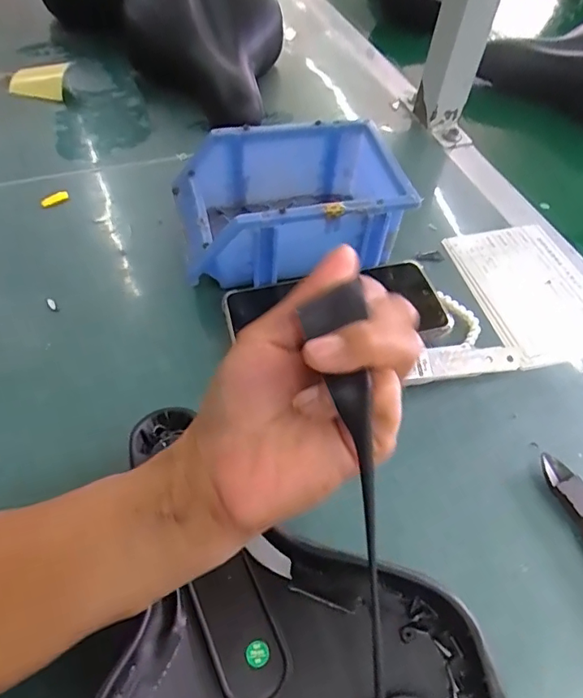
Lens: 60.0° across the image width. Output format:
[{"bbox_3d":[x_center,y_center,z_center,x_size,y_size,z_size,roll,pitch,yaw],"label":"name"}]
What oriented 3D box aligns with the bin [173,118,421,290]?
[{"bbox_3d":[0.005,-0.121,0.423,0.190,0.078,0.117,-8,55,-11],"label":"bin"}]

